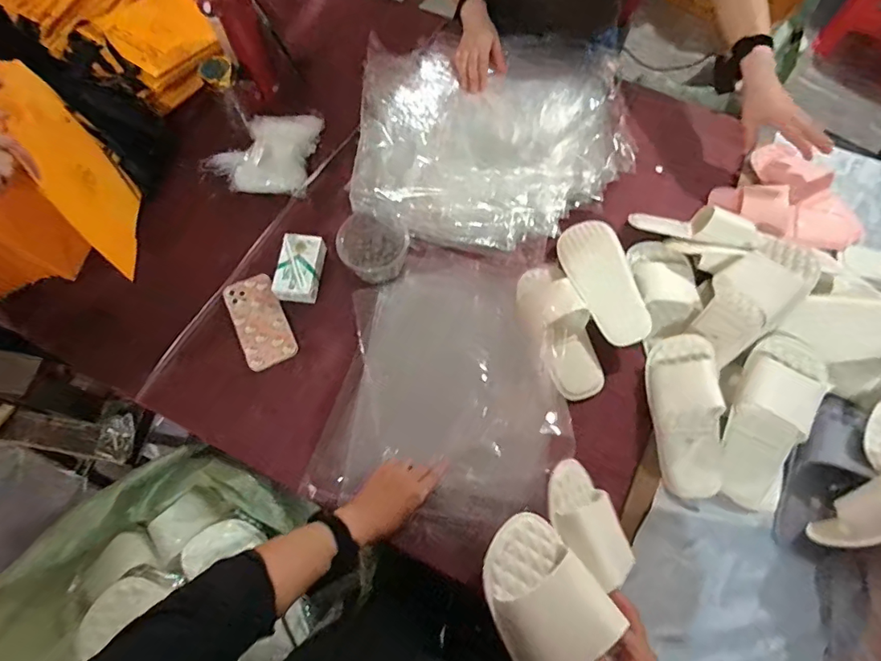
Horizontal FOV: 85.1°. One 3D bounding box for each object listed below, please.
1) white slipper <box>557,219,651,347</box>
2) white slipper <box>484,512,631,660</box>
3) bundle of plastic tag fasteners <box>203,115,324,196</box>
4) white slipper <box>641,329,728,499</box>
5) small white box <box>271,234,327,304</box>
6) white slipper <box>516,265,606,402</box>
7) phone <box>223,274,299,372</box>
[{"bbox_3d":[0.266,-0.078,0.796,0.097,0.032,0.226,-15,65,9],"label":"white slipper"},{"bbox_3d":[0.121,0.307,0.476,0.113,0.053,0.233,-16,75,-7],"label":"white slipper"},{"bbox_3d":[-0.335,-0.336,0.898,0.194,0.043,0.171,5,68,1],"label":"bundle of plastic tag fasteners"},{"bbox_3d":[0.368,0.122,0.713,0.089,0.061,0.235,0,68,-1],"label":"white slipper"},{"bbox_3d":[-0.240,-0.105,0.815,0.068,0.033,0.114,8,68,2],"label":"small white box"},{"bbox_3d":[0.190,-0.004,0.772,0.099,0.052,0.228,-18,69,-8],"label":"white slipper"},{"bbox_3d":[-0.303,-0.018,0.807,0.082,0.020,0.160,-23,74,-11],"label":"phone"}]

